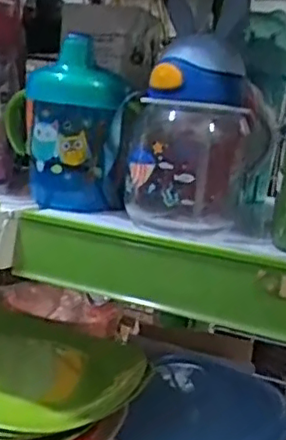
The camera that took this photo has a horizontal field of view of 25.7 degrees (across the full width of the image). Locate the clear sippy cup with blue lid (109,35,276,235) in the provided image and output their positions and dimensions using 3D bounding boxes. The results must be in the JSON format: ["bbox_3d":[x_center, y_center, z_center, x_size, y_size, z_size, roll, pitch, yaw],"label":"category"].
[{"bbox_3d":[0.035,-0.057,0.437,0.085,0.126,0.066,-1,12,-35],"label":"clear sippy cup with blue lid"}]

